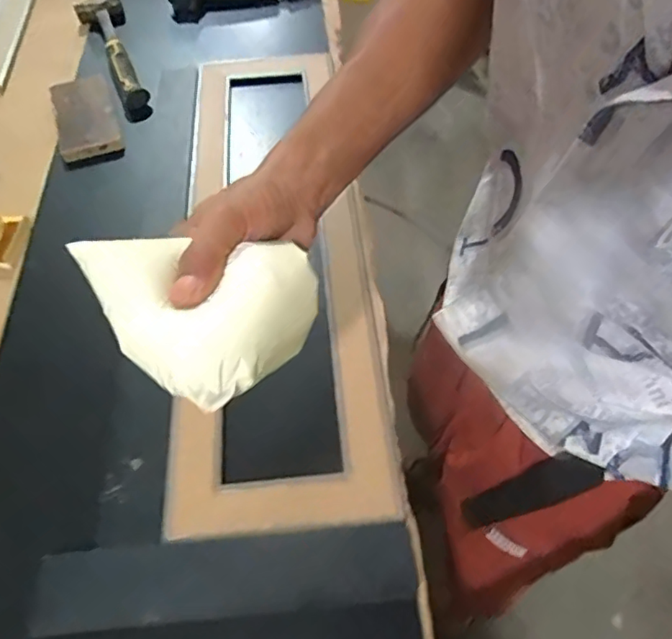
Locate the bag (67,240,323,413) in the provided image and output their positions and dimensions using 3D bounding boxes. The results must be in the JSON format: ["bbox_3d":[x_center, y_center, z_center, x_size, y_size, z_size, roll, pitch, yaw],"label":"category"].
[{"bbox_3d":[-0.071,-0.014,0.313,0.120,0.039,0.110,35,62,21],"label":"bag"}]

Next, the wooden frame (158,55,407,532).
[{"bbox_3d":[-0.070,-0.109,0.630,0.200,0.037,0.663,-6,55,-1],"label":"wooden frame"}]

